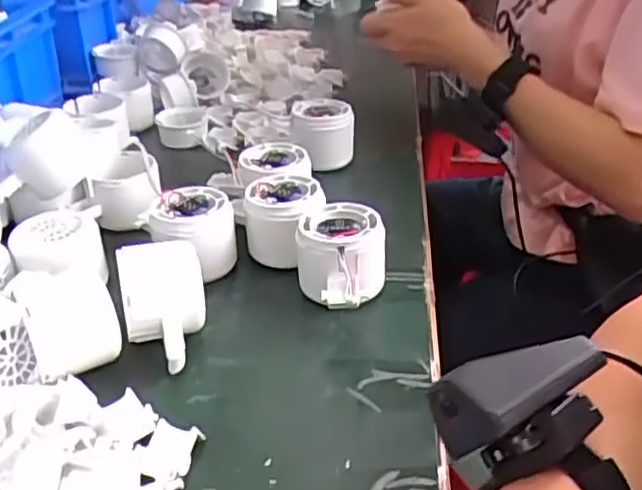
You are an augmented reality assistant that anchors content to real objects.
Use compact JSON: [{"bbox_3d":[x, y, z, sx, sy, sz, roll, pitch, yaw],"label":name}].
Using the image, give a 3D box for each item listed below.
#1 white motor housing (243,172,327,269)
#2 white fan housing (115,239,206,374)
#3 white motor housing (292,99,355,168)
[{"bbox_3d":[-0.025,-0.017,0.528,0.059,0.054,0.060,1,32,2],"label":"white motor housing"},{"bbox_3d":[-0.095,0.036,0.432,0.047,0.054,0.070,-9,32,-13],"label":"white fan housing"},{"bbox_3d":[0.001,-0.098,0.662,0.058,0.053,0.051,1,32,2],"label":"white motor housing"}]

